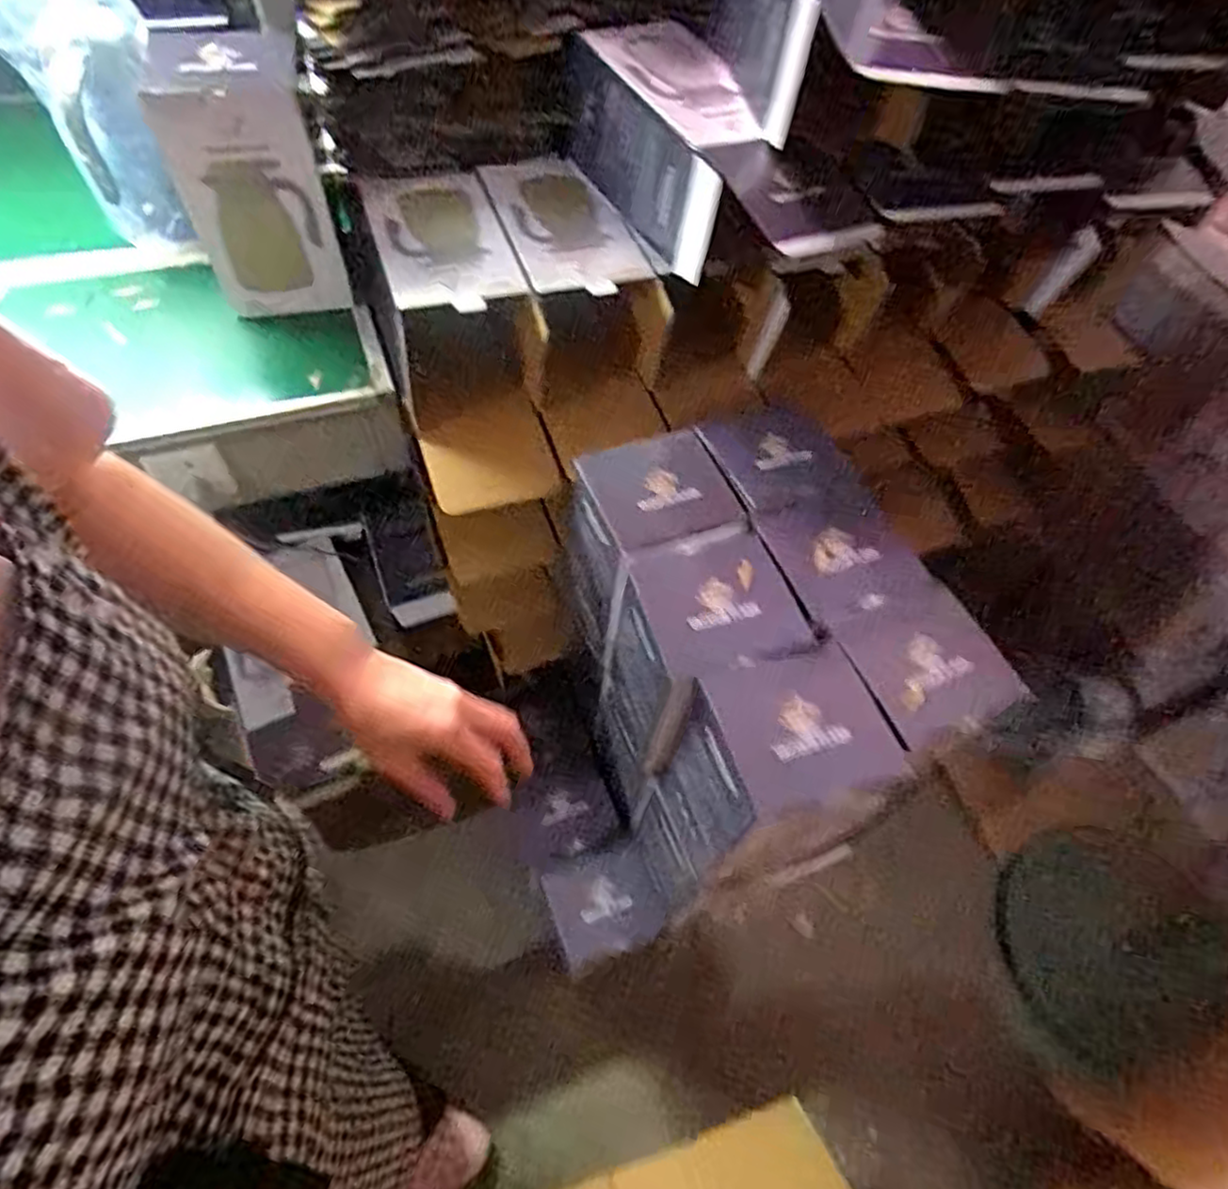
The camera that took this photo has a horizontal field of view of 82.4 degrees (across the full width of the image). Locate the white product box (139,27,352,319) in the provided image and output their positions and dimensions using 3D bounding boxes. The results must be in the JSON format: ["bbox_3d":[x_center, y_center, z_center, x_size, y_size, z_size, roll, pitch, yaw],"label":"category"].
[{"bbox_3d":[-0.436,-0.496,0.854,0.156,0.285,0.097,-11,54,-12],"label":"white product box"}]

